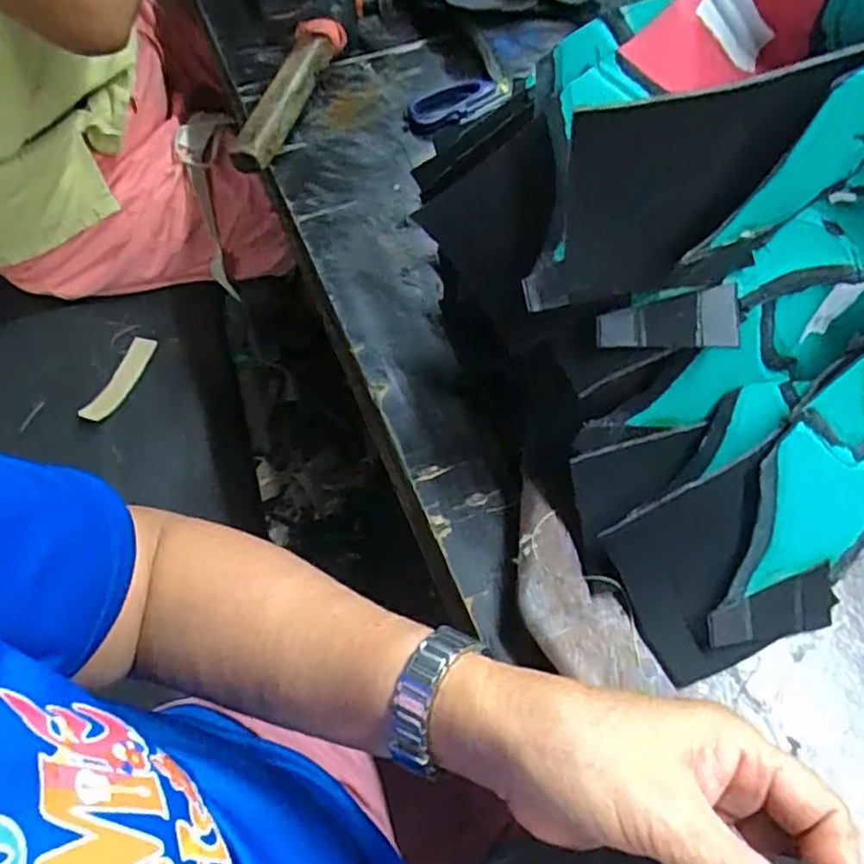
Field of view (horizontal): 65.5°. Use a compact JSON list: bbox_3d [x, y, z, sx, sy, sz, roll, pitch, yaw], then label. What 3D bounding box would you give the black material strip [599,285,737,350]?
[{"bbox_3d":[0.111,-0.049,0.314,0.065,0.008,0.027,-11,83,5],"label":"black material strip"}]

